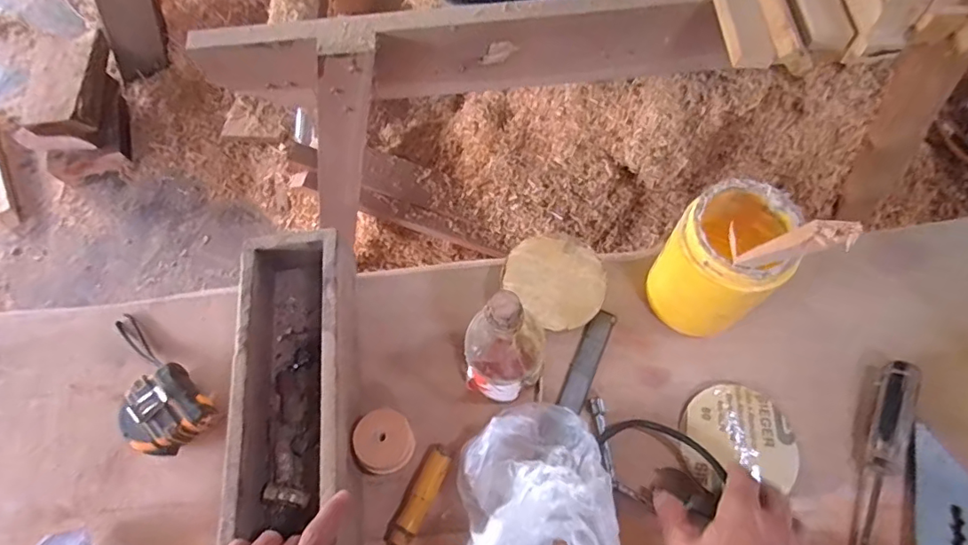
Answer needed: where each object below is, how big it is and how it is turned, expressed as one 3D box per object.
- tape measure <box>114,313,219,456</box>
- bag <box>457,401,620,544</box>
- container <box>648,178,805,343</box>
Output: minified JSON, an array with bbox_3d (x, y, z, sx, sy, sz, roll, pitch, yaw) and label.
[{"bbox_3d":[-0.335,0.106,0.507,0.168,0.036,0.068,41,73,19],"label":"tape measure"},{"bbox_3d":[0.039,0.173,0.417,0.113,0.107,0.139,-4,65,1],"label":"bag"},{"bbox_3d":[0.207,-0.004,0.468,0.085,0.152,0.086,-1,65,2],"label":"container"}]

